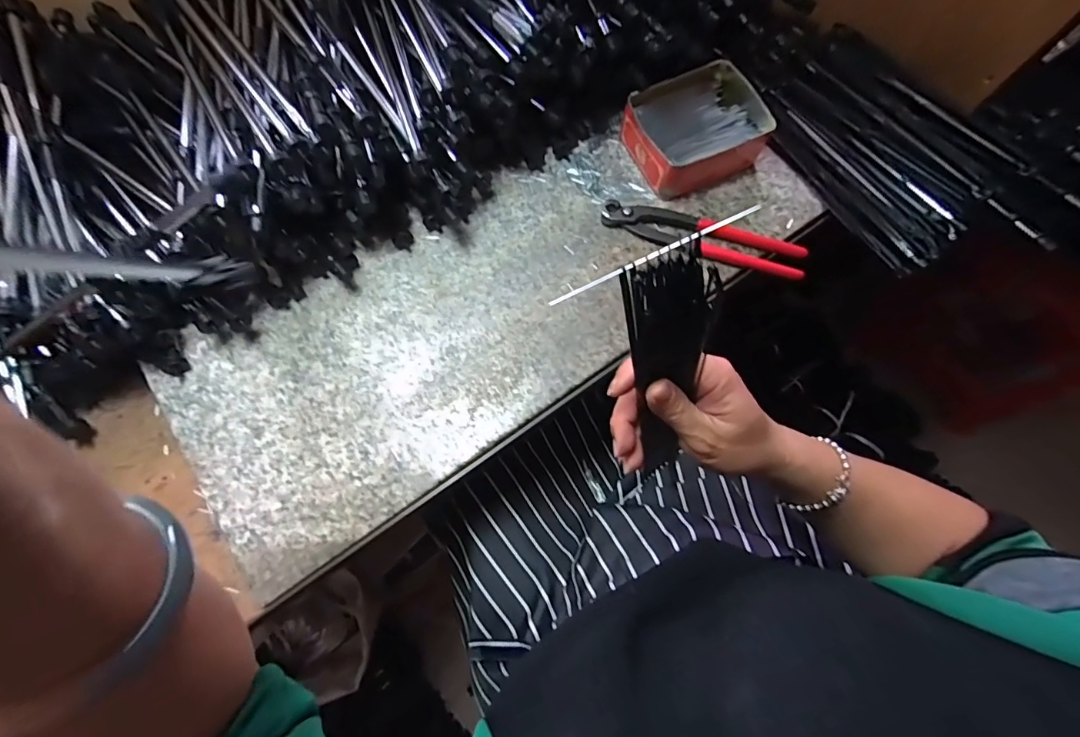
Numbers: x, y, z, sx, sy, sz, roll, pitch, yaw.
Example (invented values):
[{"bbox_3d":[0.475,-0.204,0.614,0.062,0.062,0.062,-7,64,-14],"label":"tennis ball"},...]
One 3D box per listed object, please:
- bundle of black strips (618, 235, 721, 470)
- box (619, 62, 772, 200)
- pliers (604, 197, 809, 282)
[{"bbox_3d":[0.065,-0.005,0.252,0.042,0.141,0.015,16,48,22],"label":"bundle of black strips"},{"bbox_3d":[0.153,-0.242,0.470,0.126,0.042,0.109,-26,74,-9],"label":"box"},{"bbox_3d":[0.156,-0.129,0.455,0.191,0.018,0.042,19,72,5],"label":"pliers"}]

